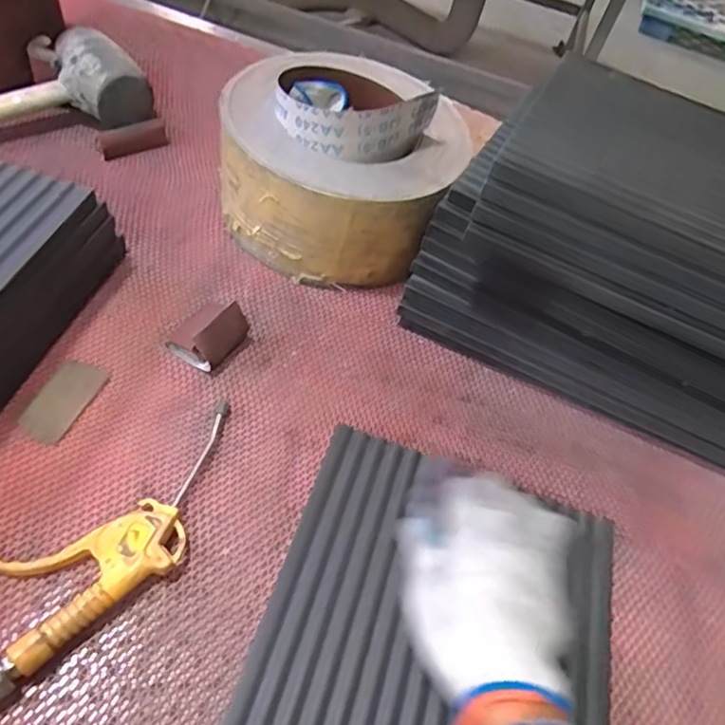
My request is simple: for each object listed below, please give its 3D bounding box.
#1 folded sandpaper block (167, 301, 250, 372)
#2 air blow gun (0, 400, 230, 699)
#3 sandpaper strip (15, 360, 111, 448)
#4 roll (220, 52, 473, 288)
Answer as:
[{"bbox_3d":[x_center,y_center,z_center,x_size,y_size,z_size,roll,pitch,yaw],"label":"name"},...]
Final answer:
[{"bbox_3d":[-0.136,-0.030,0.515,0.054,0.044,0.058,33,54,12],"label":"folded sandpaper block"},{"bbox_3d":[-0.176,0.127,0.411,0.085,0.032,0.263,42,56,18],"label":"air blow gun"},{"bbox_3d":[-0.240,0.030,0.476,0.039,0.004,0.076,21,51,4],"label":"sandpaper strip"},{"bbox_3d":[-0.018,-0.213,0.609,0.230,0.143,0.229,5,53,-7],"label":"roll"}]

